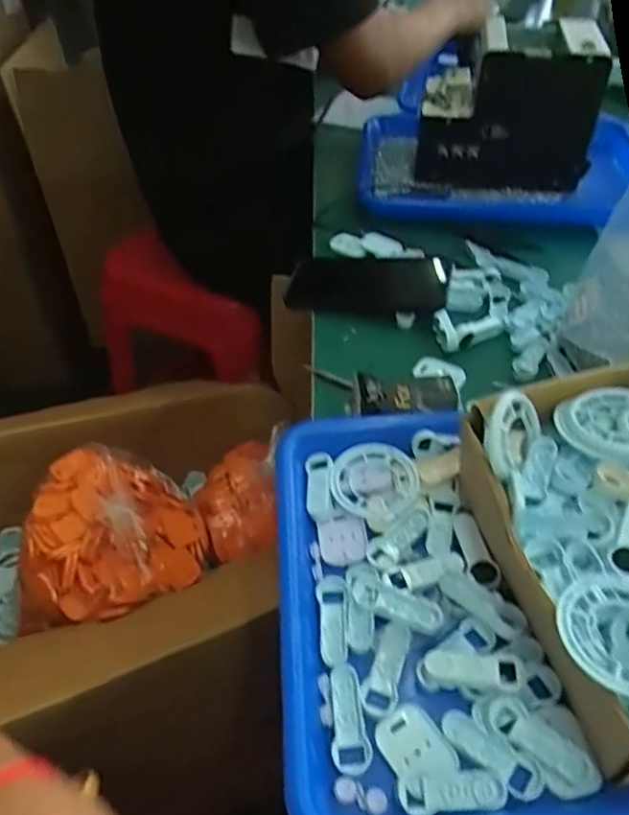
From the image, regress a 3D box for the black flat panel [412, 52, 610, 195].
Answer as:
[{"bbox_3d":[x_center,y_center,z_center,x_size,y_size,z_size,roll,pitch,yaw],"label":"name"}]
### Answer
[{"bbox_3d":[0.205,-0.295,0.659,0.176,0.136,0.020,1,45,0],"label":"black flat panel"}]

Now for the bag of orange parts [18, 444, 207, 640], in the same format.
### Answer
[{"bbox_3d":[-0.222,0.142,0.696,0.193,0.114,0.176,1,45,1],"label":"bag of orange parts"}]

